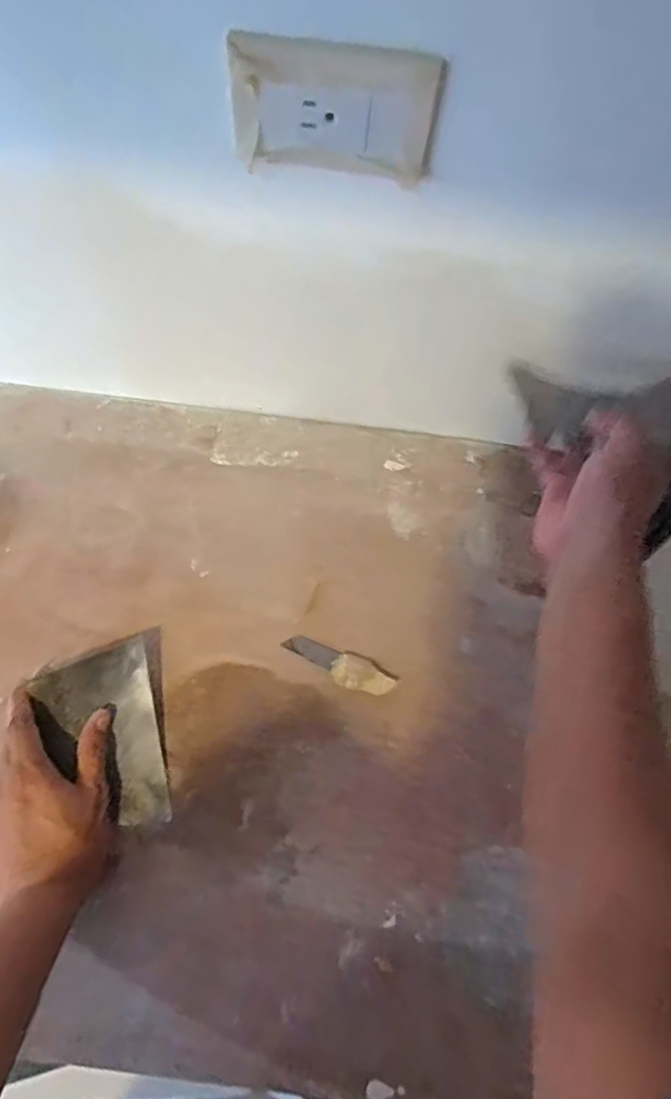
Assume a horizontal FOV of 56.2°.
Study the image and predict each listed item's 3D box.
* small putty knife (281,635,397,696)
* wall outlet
[{"bbox_3d":[0.002,0.101,0.548,0.100,0.009,0.028,22,69,7],"label":"small putty knife"},{"bbox_3d":[0.000,-0.256,0.367,0.119,0.071,0.008,5,66,0],"label":"wall outlet"}]

